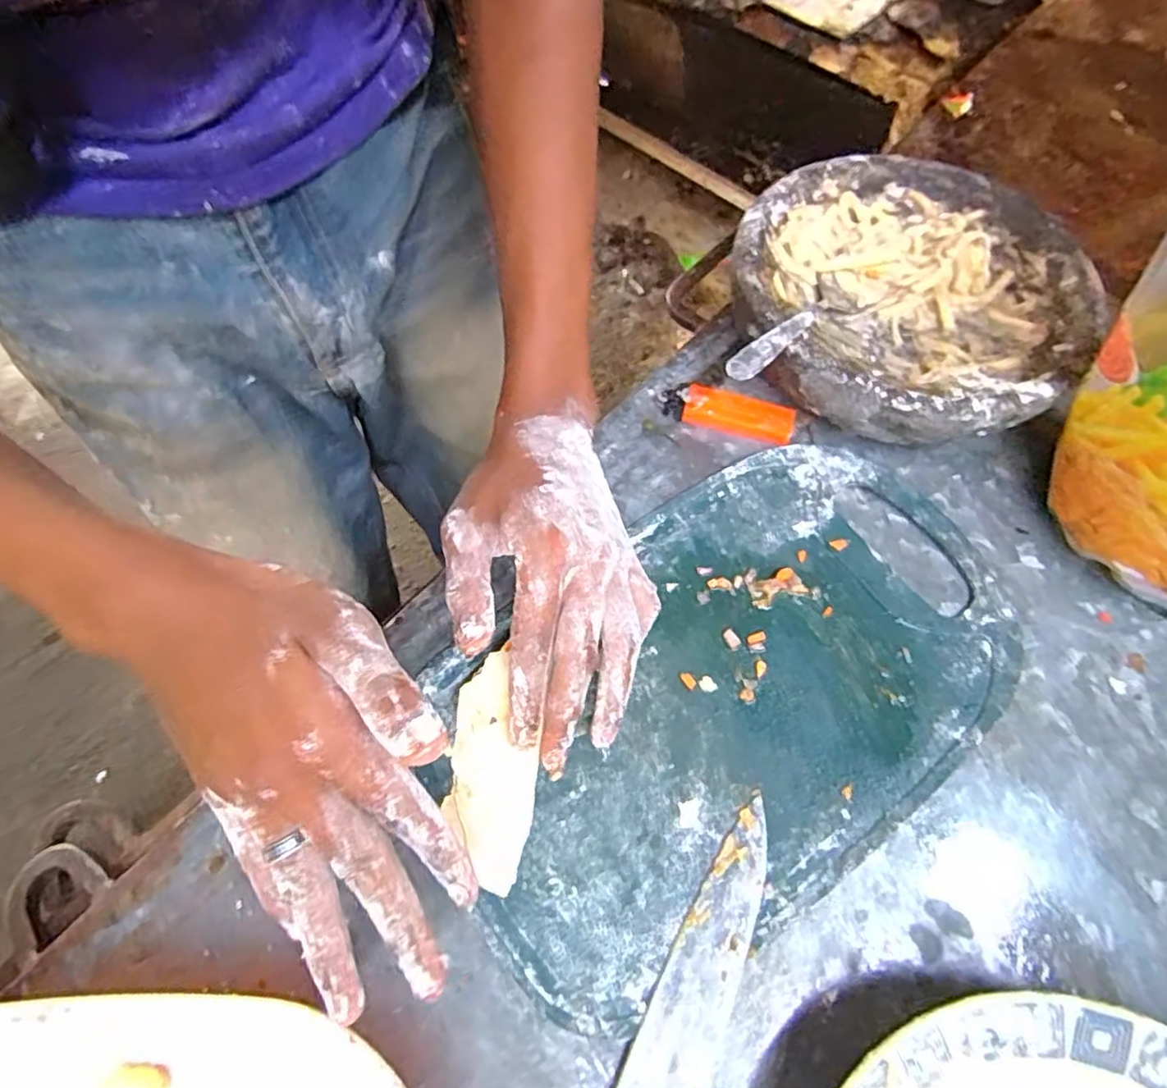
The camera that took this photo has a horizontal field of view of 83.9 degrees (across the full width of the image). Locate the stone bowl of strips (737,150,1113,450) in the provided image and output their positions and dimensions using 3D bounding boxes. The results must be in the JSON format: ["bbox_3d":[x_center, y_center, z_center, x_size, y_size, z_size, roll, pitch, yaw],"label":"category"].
[{"bbox_3d":[0.192,-0.148,0.396,0.201,0.054,0.204,32,69,15],"label":"stone bowl of strips"}]

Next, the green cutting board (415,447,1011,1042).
[{"bbox_3d":[0.068,0.068,0.317,0.292,0.006,0.180,-33,68,-14],"label":"green cutting board"}]

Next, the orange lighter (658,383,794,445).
[{"bbox_3d":[0.085,-0.078,0.388,0.078,0.014,0.022,16,66,9],"label":"orange lighter"}]

